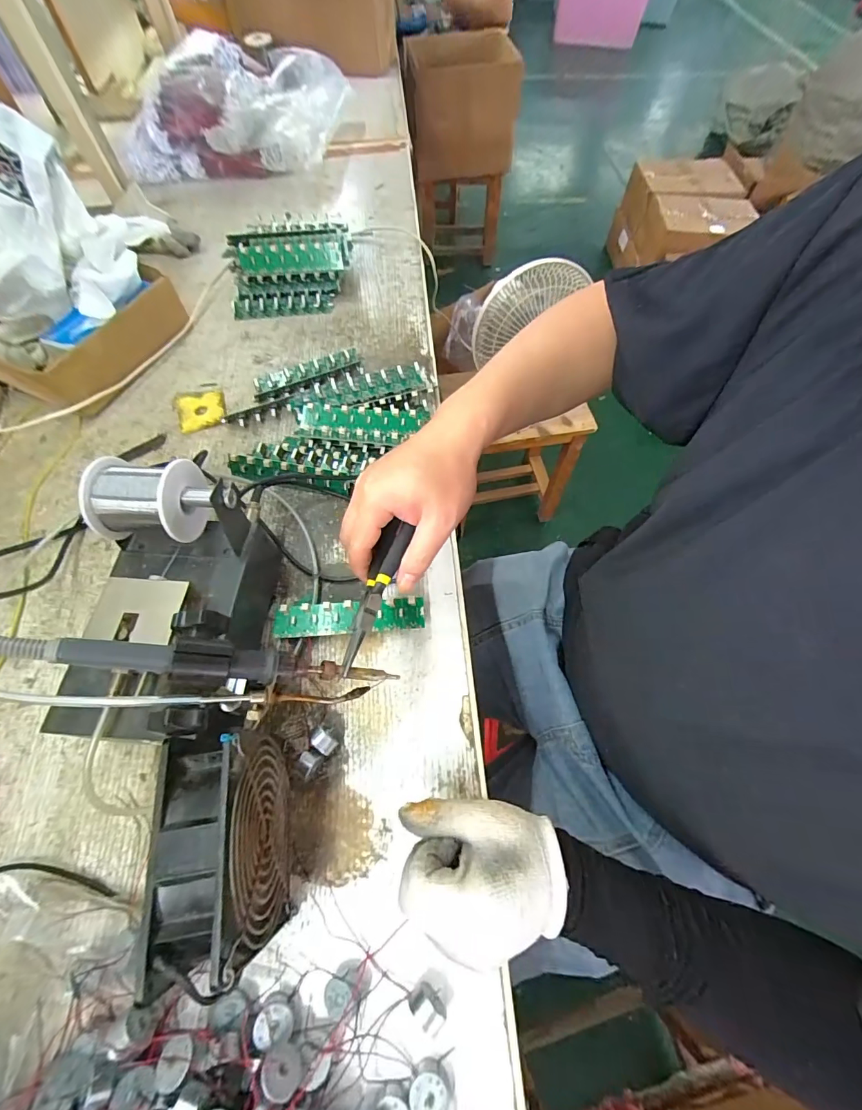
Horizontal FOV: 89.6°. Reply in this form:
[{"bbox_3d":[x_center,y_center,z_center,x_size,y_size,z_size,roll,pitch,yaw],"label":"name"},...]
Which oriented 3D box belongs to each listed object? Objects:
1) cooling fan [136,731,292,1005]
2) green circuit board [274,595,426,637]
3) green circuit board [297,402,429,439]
[{"bbox_3d":[-0.125,0.182,0.281,0.047,0.120,0.122,-8,63,-5],"label":"cooling fan"},{"bbox_3d":[-0.075,0.059,0.407,0.136,0.016,0.031,-4,64,0],"label":"green circuit board"},{"bbox_3d":[-0.081,-0.156,0.506,0.147,0.012,0.048,2,68,-2],"label":"green circuit board"}]

